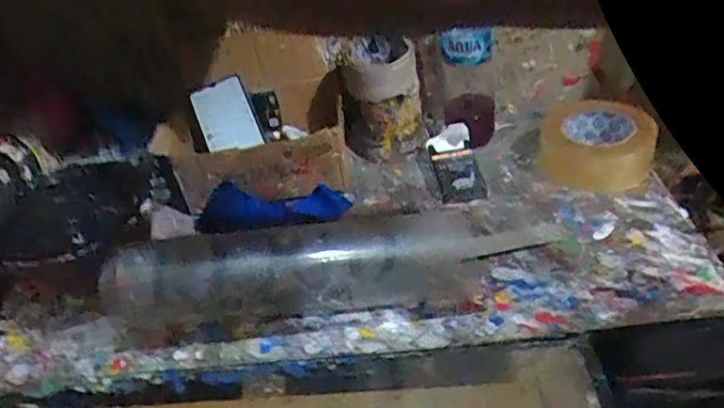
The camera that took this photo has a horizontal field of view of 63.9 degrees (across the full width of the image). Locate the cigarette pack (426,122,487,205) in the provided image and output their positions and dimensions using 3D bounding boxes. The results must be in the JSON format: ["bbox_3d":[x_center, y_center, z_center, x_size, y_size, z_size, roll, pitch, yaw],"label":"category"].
[{"bbox_3d":[0.115,-0.047,0.712,0.055,0.023,0.111,-6,55,1],"label":"cigarette pack"}]

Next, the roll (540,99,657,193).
[{"bbox_3d":[0.274,-0.069,0.679,0.122,0.061,0.117,7,40,17],"label":"roll"}]

